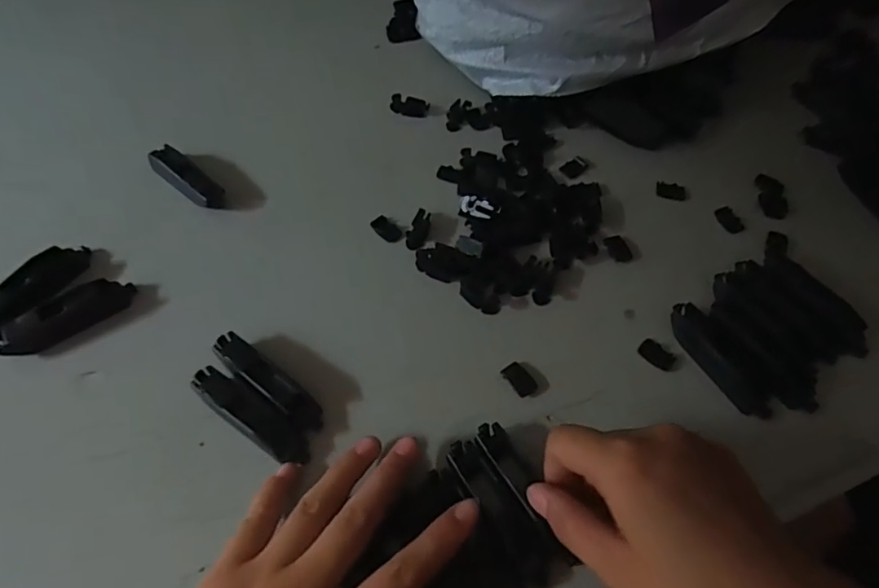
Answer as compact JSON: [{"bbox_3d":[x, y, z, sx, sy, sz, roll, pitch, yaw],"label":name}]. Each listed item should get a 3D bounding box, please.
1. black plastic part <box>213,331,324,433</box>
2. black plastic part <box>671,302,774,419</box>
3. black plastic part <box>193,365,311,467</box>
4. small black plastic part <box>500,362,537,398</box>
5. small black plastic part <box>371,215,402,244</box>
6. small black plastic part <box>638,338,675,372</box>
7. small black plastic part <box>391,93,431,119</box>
[{"bbox_3d":[-0.094,0.049,0.297,0.072,0.024,0.014,35,64,18],"label":"black plastic part"},{"bbox_3d":[0.166,0.038,0.316,0.021,0.015,0.074,-26,63,-16],"label":"black plastic part"},{"bbox_3d":[-0.100,0.063,0.284,0.075,0.011,0.018,35,67,8],"label":"black plastic part"},{"bbox_3d":[0.046,0.049,0.309,0.013,0.005,0.020,-31,65,-18],"label":"small black plastic part"},{"bbox_3d":[-0.036,-0.044,0.362,0.024,0.004,0.013,41,66,20],"label":"small black plastic part"},{"bbox_3d":[0.130,0.036,0.320,0.022,0.004,0.014,37,65,19],"label":"small black plastic part"},{"bbox_3d":[-0.023,-0.148,0.423,0.030,0.009,0.013,12,60,-3],"label":"small black plastic part"}]

